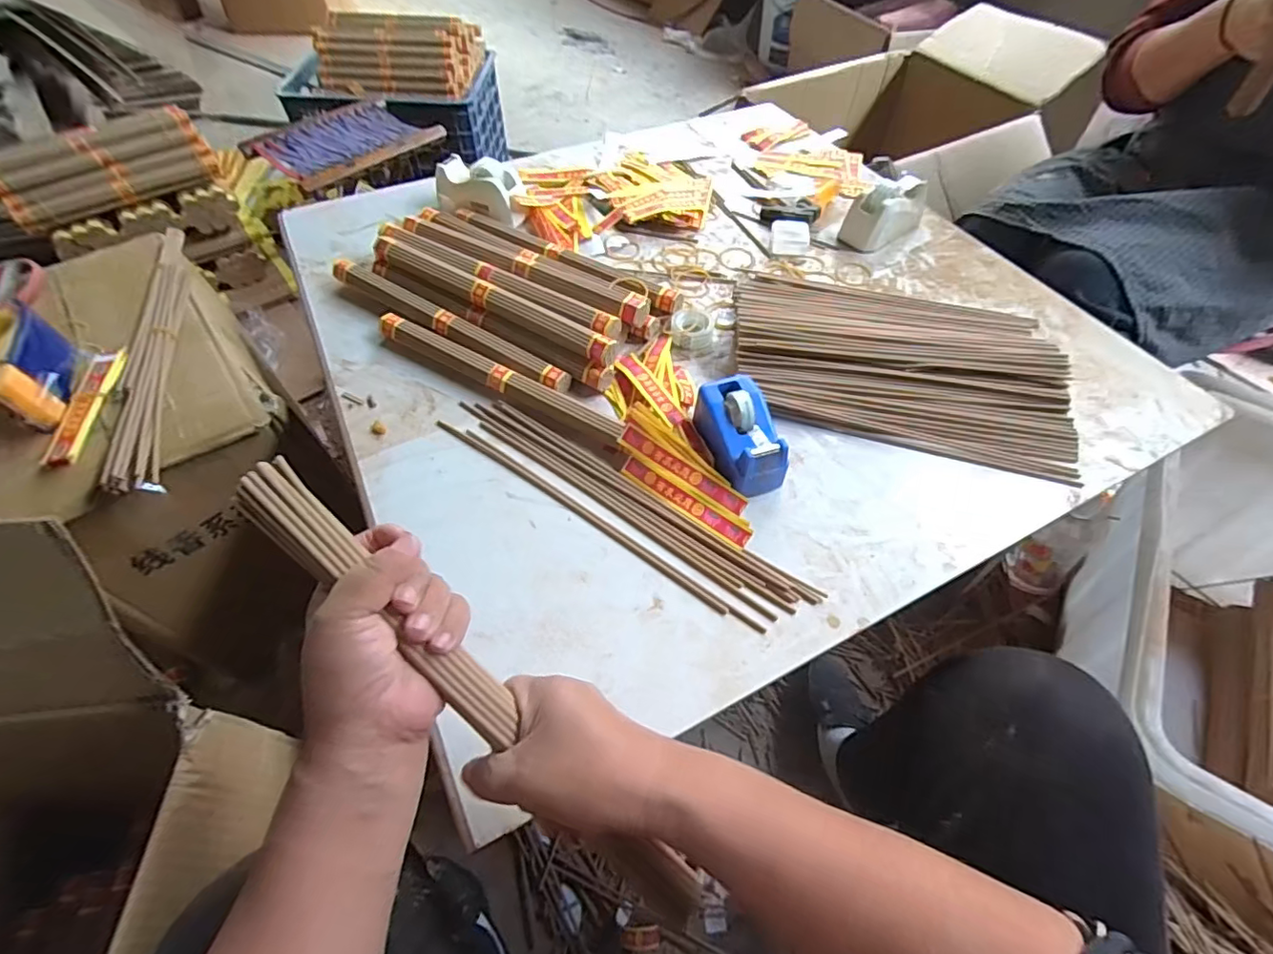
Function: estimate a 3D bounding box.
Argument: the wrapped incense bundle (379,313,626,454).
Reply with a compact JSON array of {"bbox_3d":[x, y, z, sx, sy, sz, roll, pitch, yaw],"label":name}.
[{"bbox_3d":[-0.136,-0.100,0.566,0.287,0.023,0.032,26,58,16],"label":"wrapped incense bundle"}]

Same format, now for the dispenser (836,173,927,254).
[{"bbox_3d":[0.319,-0.339,0.730,0.119,0.061,0.054,-32,61,-22],"label":"dispenser"}]

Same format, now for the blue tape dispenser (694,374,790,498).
[{"bbox_3d":[0.093,-0.038,0.508,0.058,0.047,0.103,-15,56,-11],"label":"blue tape dispenser"}]

